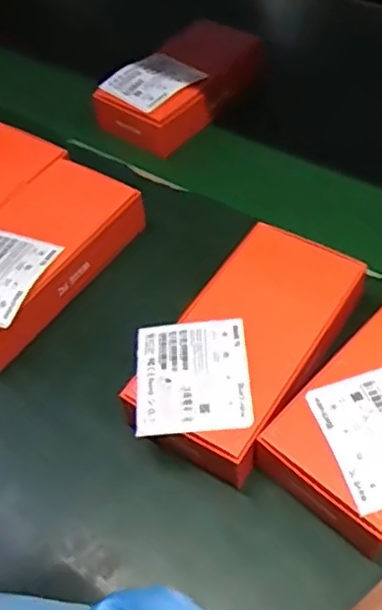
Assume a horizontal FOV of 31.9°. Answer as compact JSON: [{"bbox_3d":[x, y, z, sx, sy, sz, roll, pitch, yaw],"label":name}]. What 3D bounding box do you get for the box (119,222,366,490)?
[{"bbox_3d":[0.039,0.030,0.466,0.107,0.052,0.194,28,59,25],"label":"box"}]

